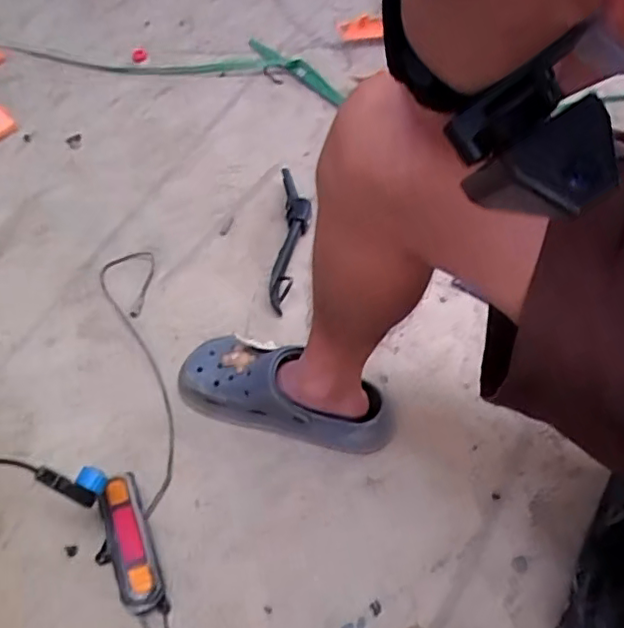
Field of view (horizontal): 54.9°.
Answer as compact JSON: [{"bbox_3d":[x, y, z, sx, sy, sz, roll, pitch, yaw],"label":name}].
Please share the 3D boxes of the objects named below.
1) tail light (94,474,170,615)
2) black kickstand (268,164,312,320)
[{"bbox_3d":[-0.214,0.258,0.677,0.064,0.034,0.167,-22,54,-12],"label":"tail light"},{"bbox_3d":[-0.031,-0.130,0.979,0.057,0.040,0.313,0,53,5],"label":"black kickstand"}]

